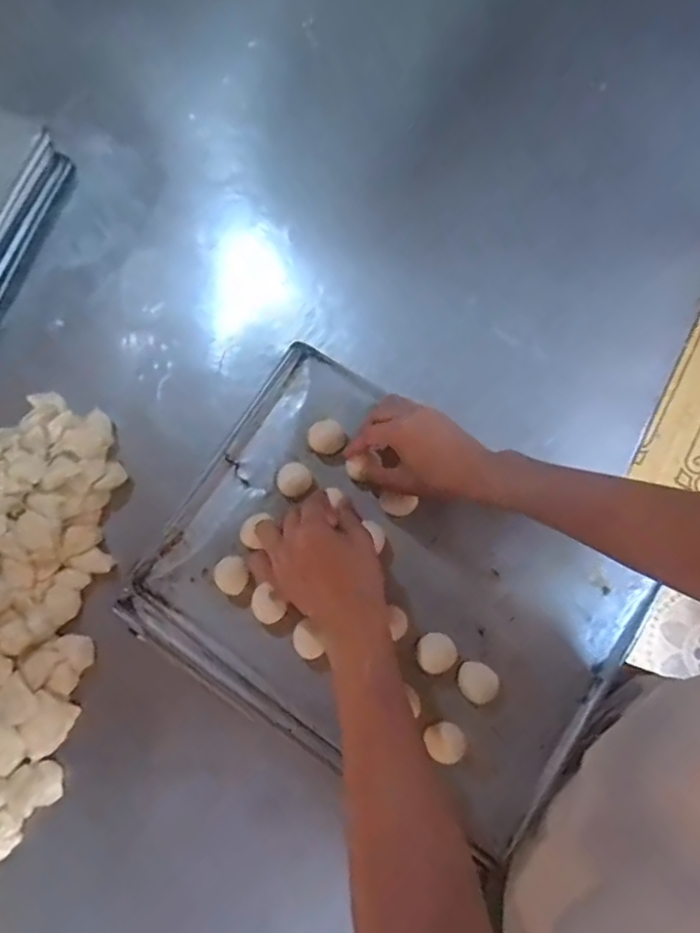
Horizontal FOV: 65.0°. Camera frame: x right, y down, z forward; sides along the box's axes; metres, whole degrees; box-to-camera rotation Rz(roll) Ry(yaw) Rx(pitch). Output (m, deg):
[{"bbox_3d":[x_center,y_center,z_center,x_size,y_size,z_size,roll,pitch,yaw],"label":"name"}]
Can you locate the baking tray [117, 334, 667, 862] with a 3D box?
[{"bbox_3d":[0.028,0.128,0.564,0.461,0.042,0.358,33,83,8],"label":"baking tray"}]

